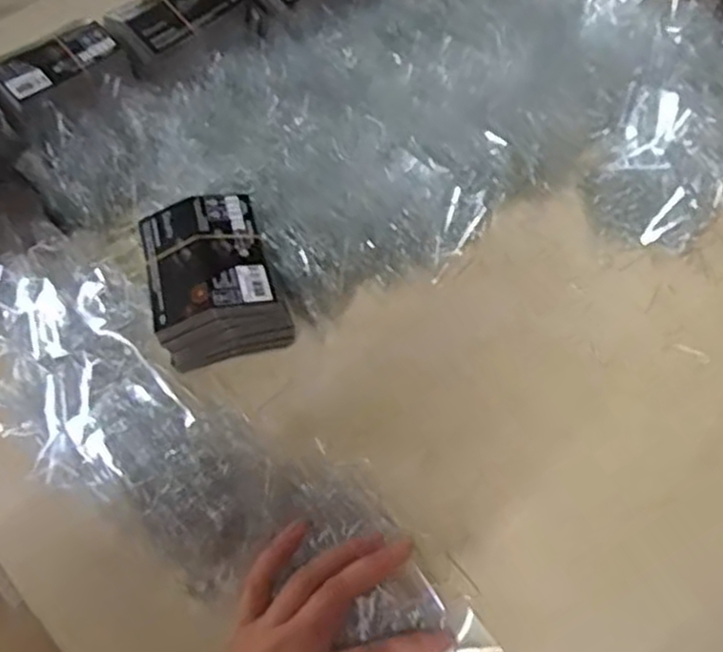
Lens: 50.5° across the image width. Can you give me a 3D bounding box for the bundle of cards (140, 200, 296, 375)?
[{"bbox_3d":[-0.097,-0.026,0.513,0.079,0.075,0.096,-17,55,-8],"label":"bundle of cards"}]

